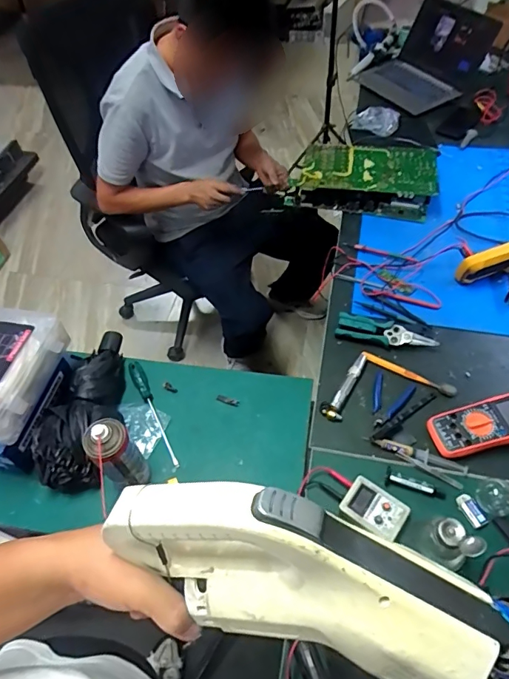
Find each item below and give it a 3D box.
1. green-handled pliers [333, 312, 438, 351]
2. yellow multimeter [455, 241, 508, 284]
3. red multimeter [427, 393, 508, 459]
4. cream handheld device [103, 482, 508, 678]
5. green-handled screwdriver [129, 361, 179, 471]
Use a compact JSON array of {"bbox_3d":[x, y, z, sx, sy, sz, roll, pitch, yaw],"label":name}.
[{"bbox_3d":[0.266,-0.010,0.927,0.194,0.029,0.063,14,56,13],"label":"green-handled pliers"},{"bbox_3d":[0.533,-0.168,0.987,0.197,0.085,0.035,-19,55,-10],"label":"yellow multimeter"},{"bbox_3d":[0.393,0.154,0.794,0.172,0.041,0.081,-13,54,-6],"label":"red multimeter"},{"bbox_3d":[0.024,0.144,0.274,0.236,0.089,0.066,15,56,11],"label":"cream handheld device"},{"bbox_3d":[-0.197,0.138,0.879,0.026,0.021,0.226,-23,70,-13],"label":"green-handled screwdriver"}]

